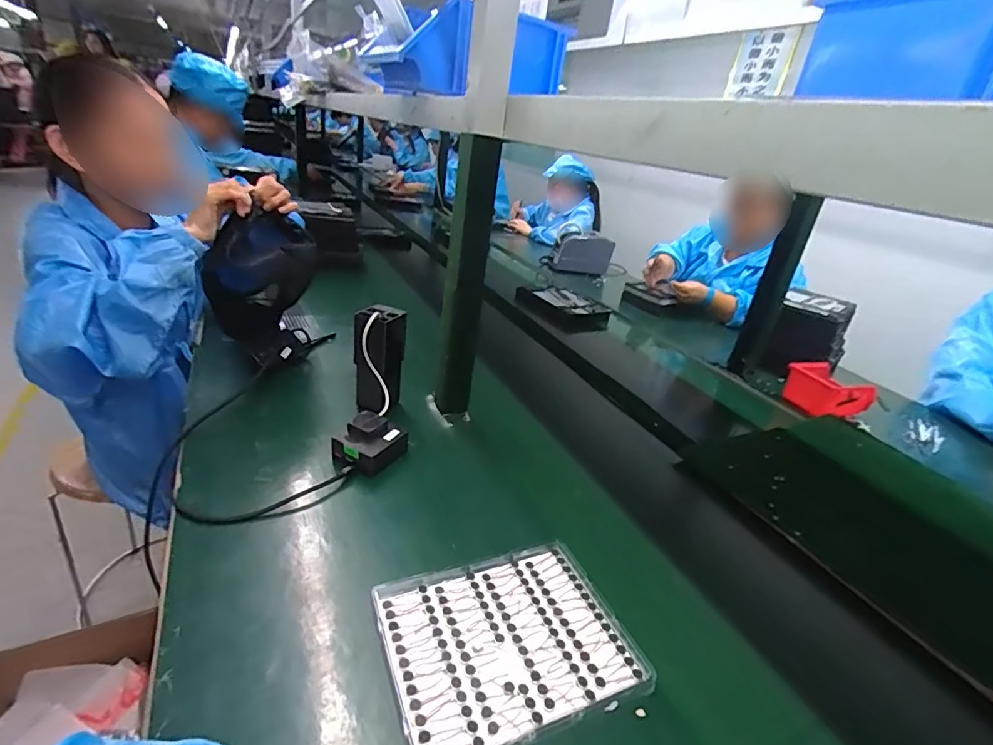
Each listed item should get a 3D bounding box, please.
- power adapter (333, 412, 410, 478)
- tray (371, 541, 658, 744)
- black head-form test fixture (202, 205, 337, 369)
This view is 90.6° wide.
[{"bbox_3d":[-0.168,0.095,0.649,0.072,0.050,0.089,24,30,29],"label":"power adapter"},{"bbox_3d":[0.010,0.241,0.451,0.213,0.013,0.168,-5,29,-25],"label":"tray"},{"bbox_3d":[-0.377,-0.126,0.816,0.167,0.253,0.122,-10,32,-28],"label":"black head-form test fixture"}]

